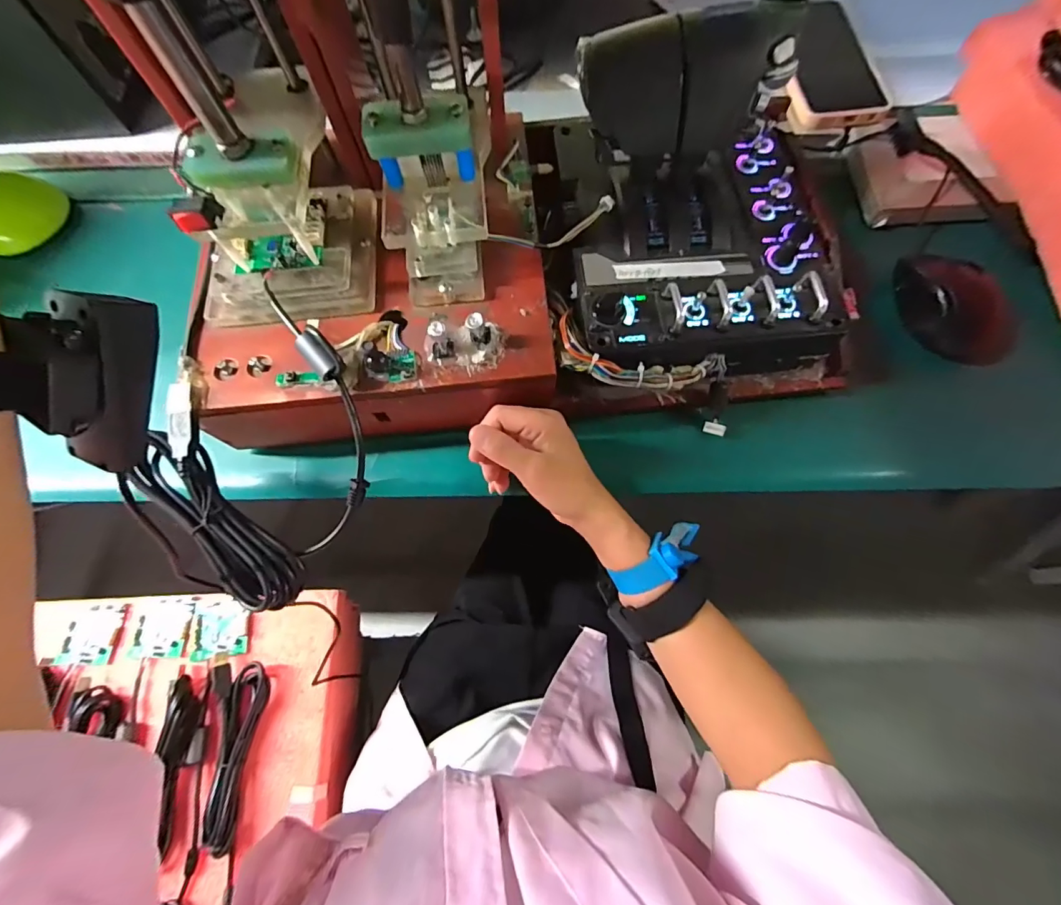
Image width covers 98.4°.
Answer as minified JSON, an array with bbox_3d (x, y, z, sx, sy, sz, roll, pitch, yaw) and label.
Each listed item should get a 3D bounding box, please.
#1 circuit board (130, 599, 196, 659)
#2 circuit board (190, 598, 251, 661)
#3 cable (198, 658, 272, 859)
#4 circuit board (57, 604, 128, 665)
[{"bbox_3d":[-0.381,0.182,0.475,0.058,0.006,0.056,0,70,2],"label":"circuit board"},{"bbox_3d":[-0.319,0.182,0.474,0.054,0.006,0.056,-5,70,0],"label":"circuit board"},{"bbox_3d":[-0.277,0.280,0.428,0.031,0.016,0.149,2,70,3],"label":"cable"},{"bbox_3d":[-0.458,0.190,0.480,0.056,0.007,0.057,0,70,2],"label":"circuit board"}]

